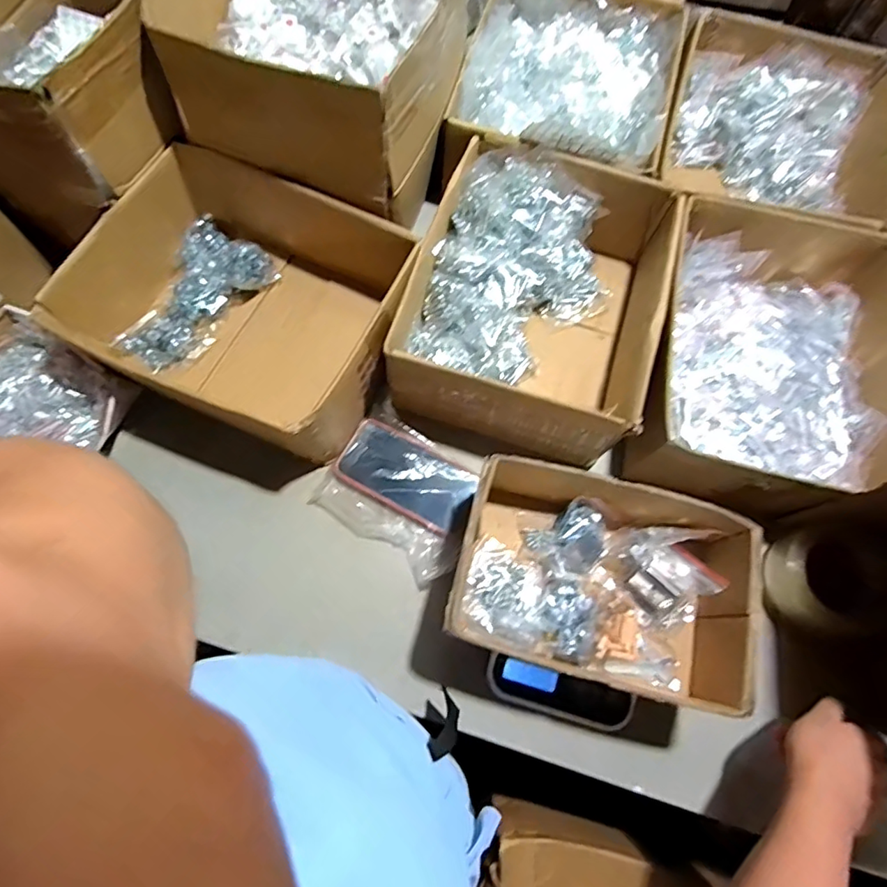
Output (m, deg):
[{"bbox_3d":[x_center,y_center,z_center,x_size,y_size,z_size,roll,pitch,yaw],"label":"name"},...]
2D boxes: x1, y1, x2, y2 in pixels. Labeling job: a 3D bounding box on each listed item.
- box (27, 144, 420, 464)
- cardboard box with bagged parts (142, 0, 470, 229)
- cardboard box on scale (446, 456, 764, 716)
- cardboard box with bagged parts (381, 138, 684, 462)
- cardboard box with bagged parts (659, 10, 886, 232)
[{"bbox_3d":[-0.209,-0.157,0.610,0.318,0.120,0.270,26,71,7],"label":"box"},{"bbox_3d":[-0.128,-0.450,0.598,0.284,0.131,0.299,20,71,5],"label":"cardboard box with bagged parts"},{"bbox_3d":[0.143,0.125,0.502,0.258,0.088,0.171,16,70,3],"label":"cardboard box on scale"},{"bbox_3d":[0.106,-0.161,0.619,0.256,0.124,0.311,19,71,4],"label":"cardboard box with bagged parts"},{"bbox_3d":[0.434,-0.388,0.722,0.294,0.114,0.340,19,71,4],"label":"cardboard box with bagged parts"}]

